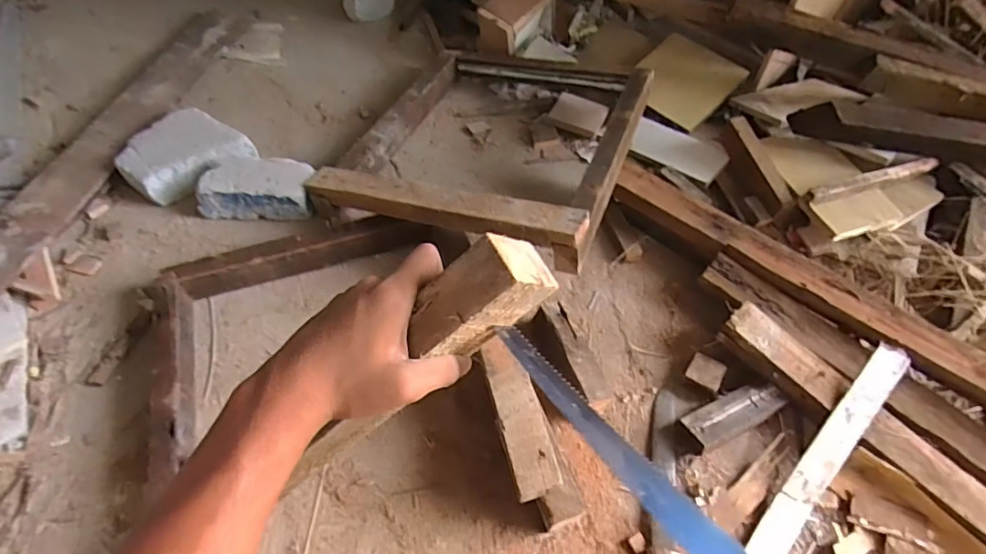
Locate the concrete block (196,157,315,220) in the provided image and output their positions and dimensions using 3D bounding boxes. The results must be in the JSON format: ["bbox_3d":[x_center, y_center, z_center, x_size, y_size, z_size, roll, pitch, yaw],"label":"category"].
[{"bbox_3d":[-0.440,-0.169,0.993,0.210,0.067,0.115,4,53,0],"label":"concrete block"}]

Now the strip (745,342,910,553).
[{"bbox_3d":[0.416,0.279,0.689,0.040,0.022,0.468,36,77,22],"label":"strip"}]

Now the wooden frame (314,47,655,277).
[{"bbox_3d":[0.006,-0.283,1.032,0.514,0.086,0.587,12,48,21],"label":"wooden frame"}]

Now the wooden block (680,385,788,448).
[{"bbox_3d":[0.343,0.192,0.744,0.146,0.022,0.052,-21,57,-17],"label":"wooden block"}]

